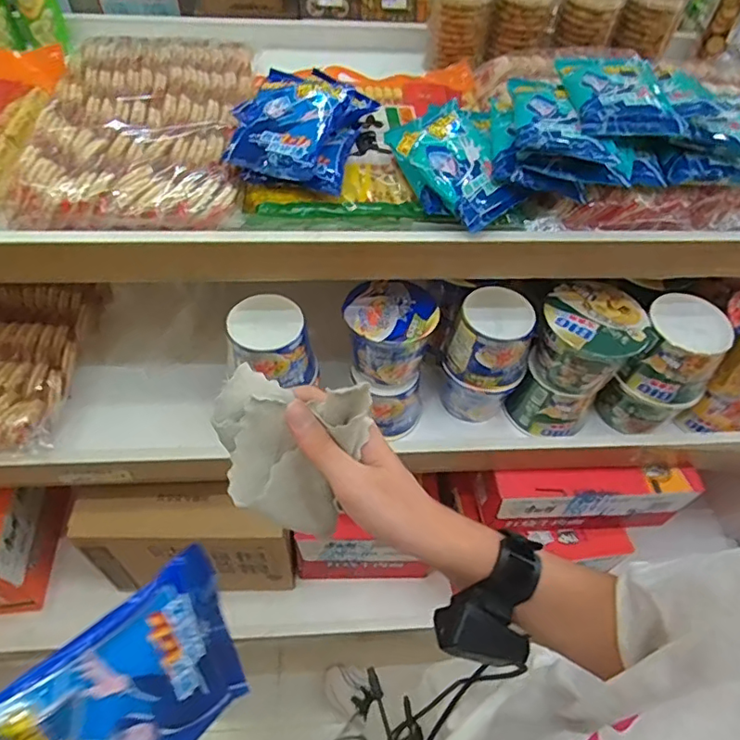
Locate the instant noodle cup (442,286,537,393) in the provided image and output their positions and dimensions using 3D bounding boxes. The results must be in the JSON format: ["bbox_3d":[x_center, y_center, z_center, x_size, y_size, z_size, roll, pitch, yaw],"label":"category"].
[{"bbox_3d":[0.182,-0.041,0.820,0.113,0.111,0.108,2,52,-3],"label":"instant noodle cup"}]

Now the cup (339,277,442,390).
[{"bbox_3d":[0.029,-0.057,0.814,0.125,0.111,0.132,2,52,-3],"label":"cup"}]

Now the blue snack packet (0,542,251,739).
[{"bbox_3d":[-0.148,0.208,0.341,0.012,0.120,0.171,-8,12,31],"label":"blue snack packet"}]

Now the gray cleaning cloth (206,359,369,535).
[{"bbox_3d":[-0.063,0.057,0.382,0.102,0.104,0.076,21,54,11],"label":"gray cleaning cloth"}]

